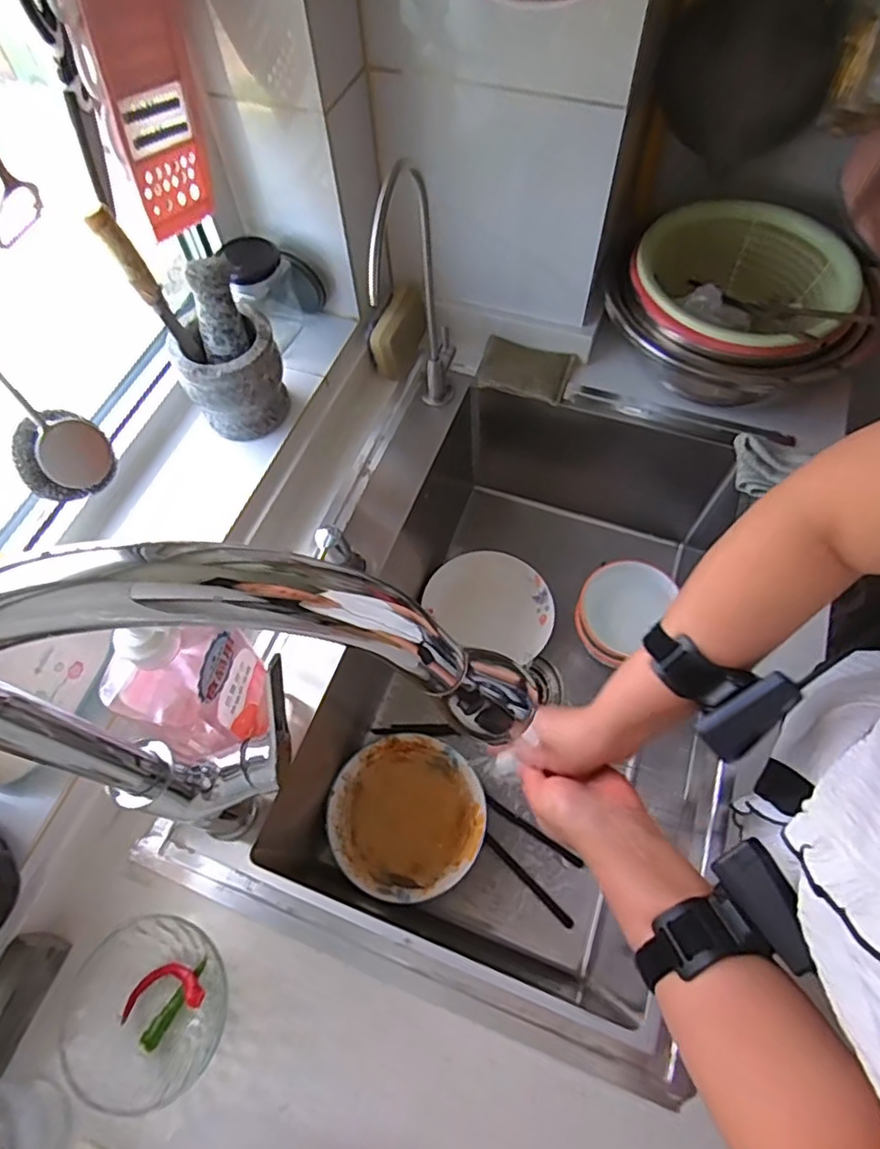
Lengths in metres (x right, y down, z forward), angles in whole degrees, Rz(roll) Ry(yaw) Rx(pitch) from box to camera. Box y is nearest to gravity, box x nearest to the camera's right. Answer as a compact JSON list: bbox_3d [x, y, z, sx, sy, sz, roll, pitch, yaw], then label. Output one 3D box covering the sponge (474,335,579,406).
[{"bbox_3d":[0.109,-0.263,0.784,0.110,0.019,0.080,18,64,10],"label":"sponge"}]

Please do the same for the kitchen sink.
[{"bbox_3d":[0.064,0.070,0.753,0.506,0.257,0.687,18,64,10],"label":"kitchen sink"}]

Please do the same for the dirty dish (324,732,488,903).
[{"bbox_3d":[-0.040,0.281,0.729,0.174,0.048,0.175,0,63,1],"label":"dirty dish"}]

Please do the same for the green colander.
[{"bbox_3d":[0.344,-0.331,0.732,0.246,0.090,0.249,36,69,18],"label":"green colander"}]

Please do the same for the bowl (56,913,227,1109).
[{"bbox_3d":[-0.222,0.332,0.477,0.114,0.048,0.116,0,63,1],"label":"bowl"}]

